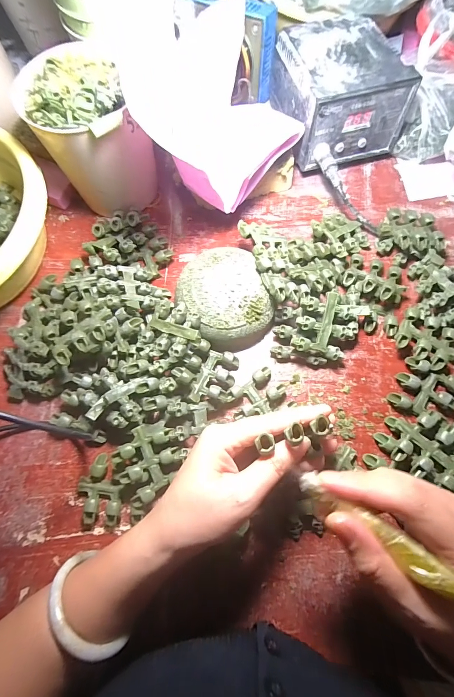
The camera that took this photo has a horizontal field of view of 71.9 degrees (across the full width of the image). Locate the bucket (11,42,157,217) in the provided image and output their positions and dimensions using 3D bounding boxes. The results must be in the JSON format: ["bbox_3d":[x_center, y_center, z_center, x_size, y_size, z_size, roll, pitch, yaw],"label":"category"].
[{"bbox_3d":[-0.139,-0.219,0.341,0.100,0.128,0.114,-33,73,-9],"label":"bucket"}]

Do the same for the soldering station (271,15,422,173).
[{"bbox_3d":[0.129,-0.303,0.378,0.117,0.095,0.138,-14,71,-3],"label":"soldering station"}]

